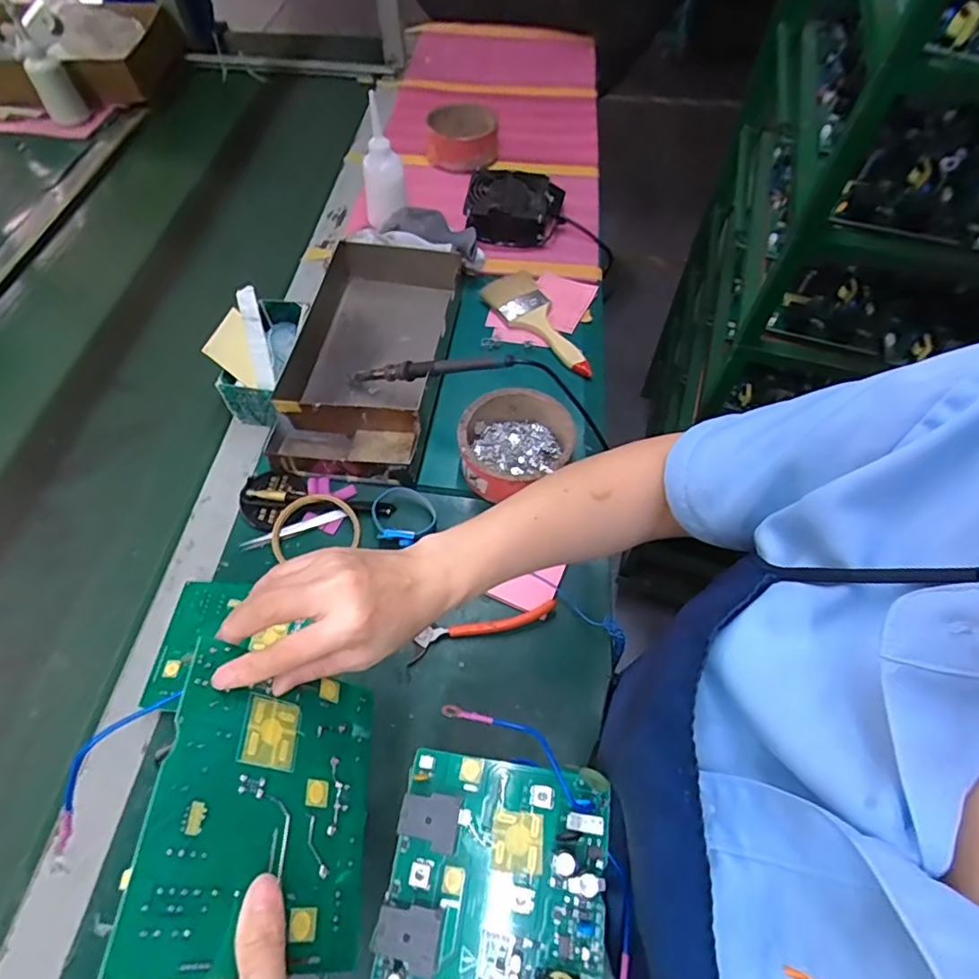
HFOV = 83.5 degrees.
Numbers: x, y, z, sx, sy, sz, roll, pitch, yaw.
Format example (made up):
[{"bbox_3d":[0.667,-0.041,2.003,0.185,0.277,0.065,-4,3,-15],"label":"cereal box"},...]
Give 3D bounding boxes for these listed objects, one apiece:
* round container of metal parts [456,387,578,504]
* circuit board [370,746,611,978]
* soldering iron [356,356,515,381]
[{"bbox_3d":[0.029,-0.049,0.607,0.119,0.053,0.124,0,58,0],"label":"round container of metal parts"},{"bbox_3d":[0.004,0.212,0.285,0.112,0.028,0.131,8,59,4],"label":"circuit board"},{"bbox_3d":[-0.067,-0.134,0.616,0.202,0.016,0.020,0,56,25],"label":"soldering iron"}]

